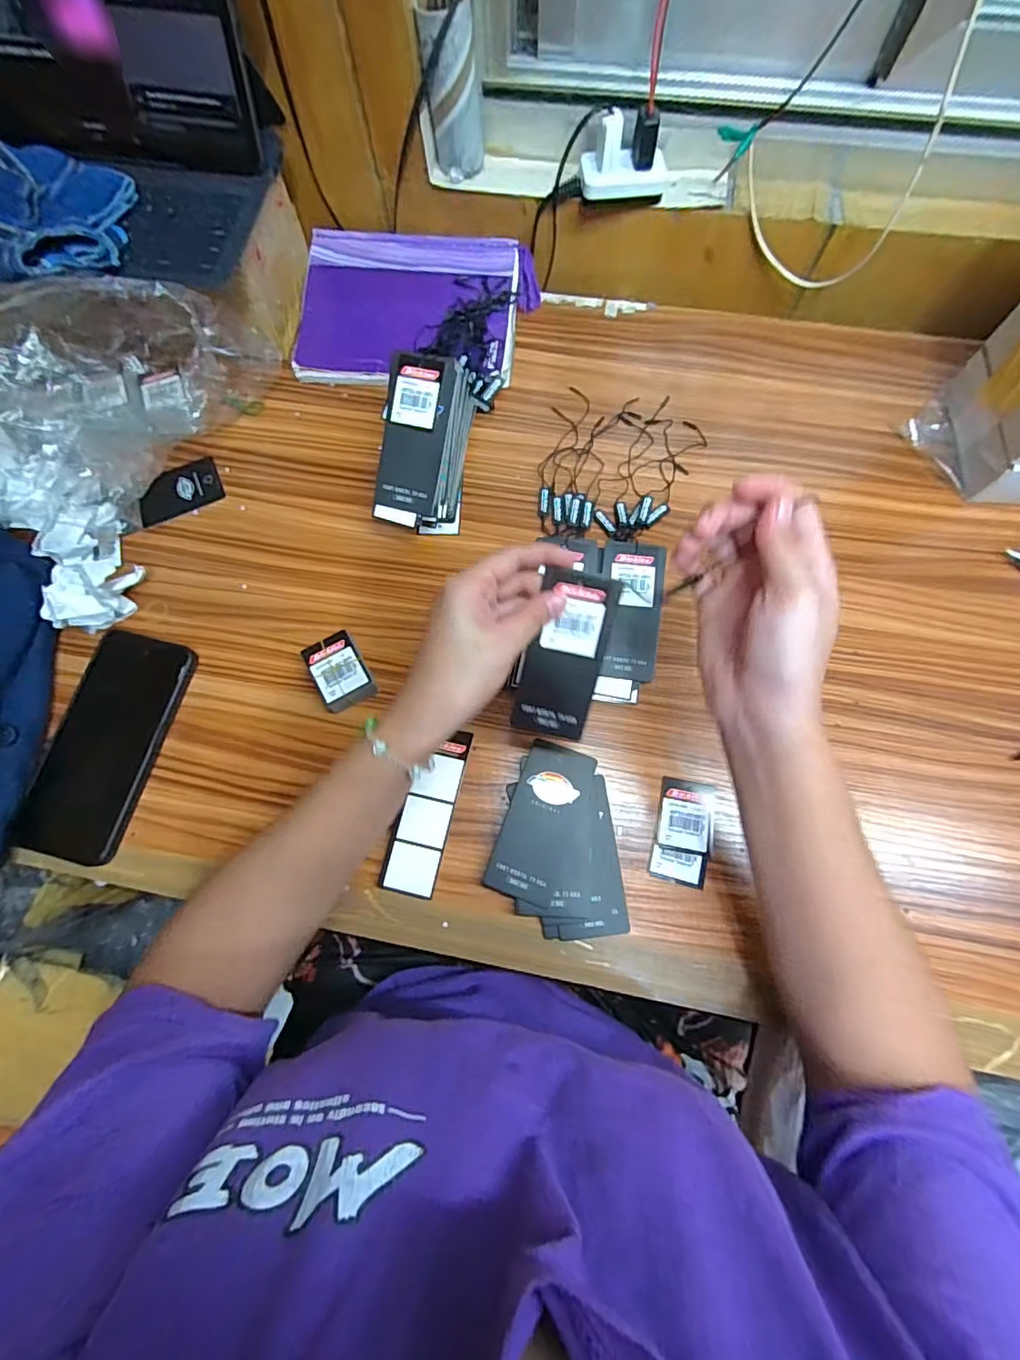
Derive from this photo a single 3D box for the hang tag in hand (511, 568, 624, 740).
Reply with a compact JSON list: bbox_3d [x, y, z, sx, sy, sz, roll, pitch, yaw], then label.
[{"bbox_3d":[0.034,-0.014,0.340,0.047,0.004,0.104,14,107,2],"label":"hang tag in hand"}]

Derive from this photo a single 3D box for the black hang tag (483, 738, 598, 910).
[{"bbox_3d":[0.023,0.100,0.382,0.049,0.006,0.108,19,74,9],"label":"black hang tag"}]

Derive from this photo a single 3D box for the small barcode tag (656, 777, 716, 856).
[{"bbox_3d":[0.129,0.098,0.392,0.038,0.004,0.051,10,74,5],"label":"small barcode tag"}]

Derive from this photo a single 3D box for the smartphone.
[{"bbox_3d":[-0.305,0.048,0.407,0.079,0.015,0.169,11,74,5],"label":"smartphone"}]

